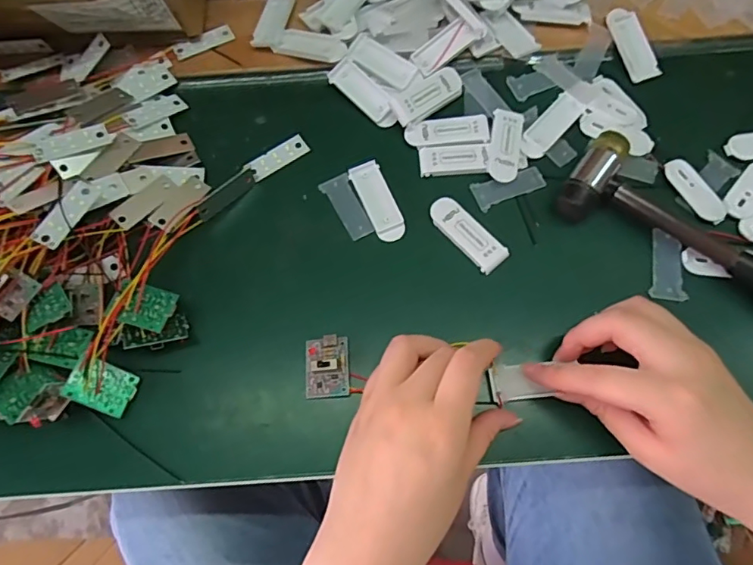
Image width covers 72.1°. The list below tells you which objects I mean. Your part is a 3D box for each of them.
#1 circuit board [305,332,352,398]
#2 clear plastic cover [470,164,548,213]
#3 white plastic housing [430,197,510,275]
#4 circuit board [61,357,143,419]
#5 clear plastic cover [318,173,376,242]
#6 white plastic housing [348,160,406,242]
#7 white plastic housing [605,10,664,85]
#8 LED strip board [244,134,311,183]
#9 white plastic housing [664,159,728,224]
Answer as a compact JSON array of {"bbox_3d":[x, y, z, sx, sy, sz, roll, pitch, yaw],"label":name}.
[{"bbox_3d":[-0.030,0.049,0.307,0.026,0.010,0.036,-6,72,7],"label":"circuit board"},{"bbox_3d":[0.089,-0.065,0.349,0.048,0.004,0.020,-22,75,-5],"label":"clear plastic cover"},{"bbox_3d":[0.059,-0.032,0.337,0.022,0.006,0.058,-42,78,-10],"label":"white plastic housing"},{"bbox_3d":[-0.158,0.060,0.298,0.035,0.004,0.026,35,50,-27],"label":"circuit board"},{"bbox_3d":[-0.019,-0.052,0.347,0.020,0.004,0.048,-29,76,-7],"label":"clear plastic cover"},{"bbox_3d":[0.001,-0.055,0.347,0.021,0.004,0.059,-21,75,-5],"label":"white plastic housing"},{"bbox_3d":[0.187,-0.174,0.377,0.021,0.007,0.056,-19,75,-4],"label":"white plastic housing"},{"bbox_3d":[-0.069,-0.088,0.361,0.045,0.004,0.016,-35,77,-8],"label":"LED strip board"},{"bbox_3d":[0.211,-0.061,0.343,0.019,0.005,0.050,-28,76,-6],"label":"white plastic housing"}]

